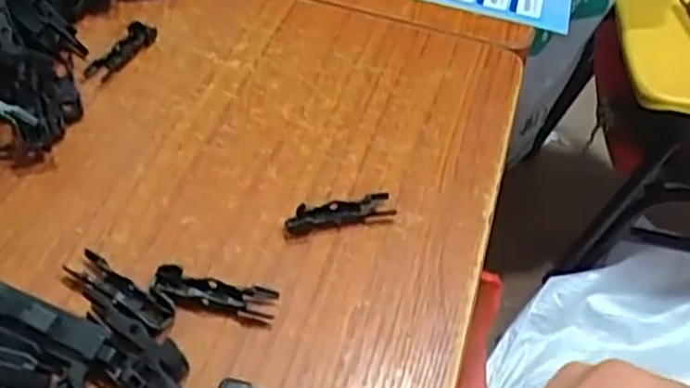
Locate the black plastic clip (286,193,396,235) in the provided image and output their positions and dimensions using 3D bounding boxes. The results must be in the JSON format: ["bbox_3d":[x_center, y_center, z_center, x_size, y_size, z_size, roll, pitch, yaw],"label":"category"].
[{"bbox_3d":[-0.003,0.009,0.358,0.054,0.006,0.015,-11,49,-16],"label":"black plastic clip"}]

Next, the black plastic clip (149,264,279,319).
[{"bbox_3d":[-0.058,0.044,0.319,0.055,0.008,0.018,8,47,1],"label":"black plastic clip"}]

